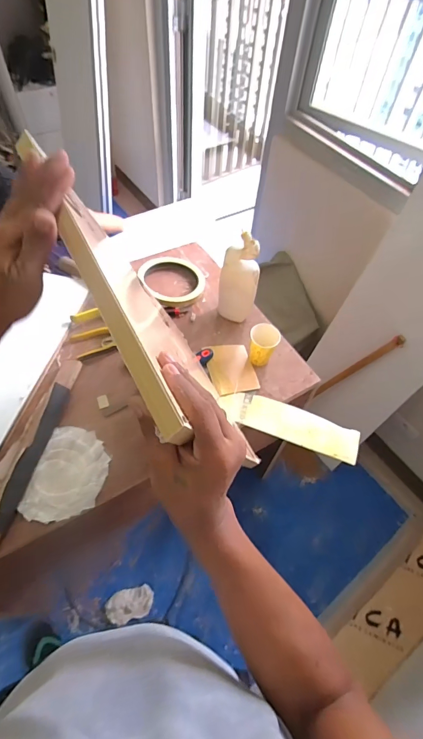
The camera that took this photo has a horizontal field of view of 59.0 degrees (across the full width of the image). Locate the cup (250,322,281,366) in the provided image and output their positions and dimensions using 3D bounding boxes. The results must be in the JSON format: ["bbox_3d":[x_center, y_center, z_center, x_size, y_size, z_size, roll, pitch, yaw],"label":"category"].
[{"bbox_3d":[0.124,-0.059,0.913,0.073,0.089,0.064,16,57,6],"label":"cup"}]

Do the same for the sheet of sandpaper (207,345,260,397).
[{"bbox_3d":[0.049,-0.003,0.935,0.107,0.014,0.164,-11,48,-9],"label":"sheet of sandpaper"}]

